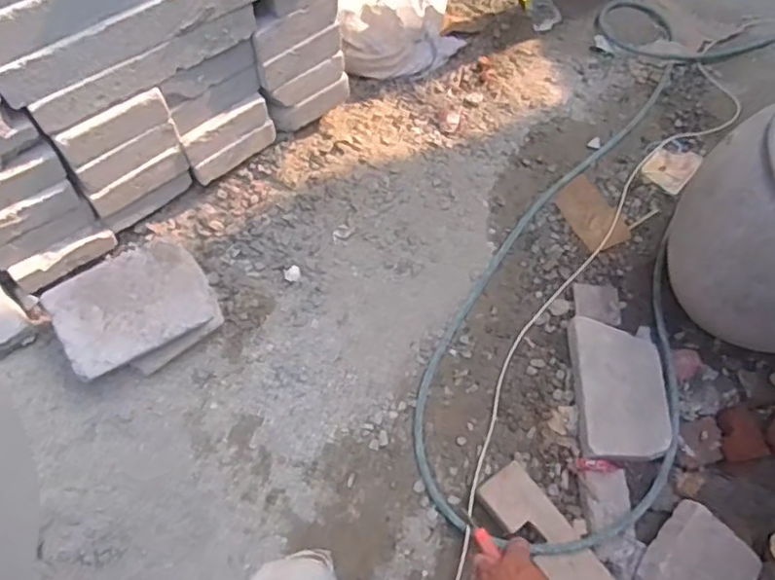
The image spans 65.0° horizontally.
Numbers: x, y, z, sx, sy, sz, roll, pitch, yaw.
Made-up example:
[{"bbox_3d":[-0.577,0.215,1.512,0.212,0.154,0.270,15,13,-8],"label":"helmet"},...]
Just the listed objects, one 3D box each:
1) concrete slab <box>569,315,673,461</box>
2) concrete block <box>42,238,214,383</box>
[{"bbox_3d":[0.551,0.228,1.441,0.196,0.054,0.334,0,66,2],"label":"concrete slab"},{"bbox_3d":[-0.514,0.027,1.224,0.281,0.084,0.194,-31,69,-11],"label":"concrete block"}]

